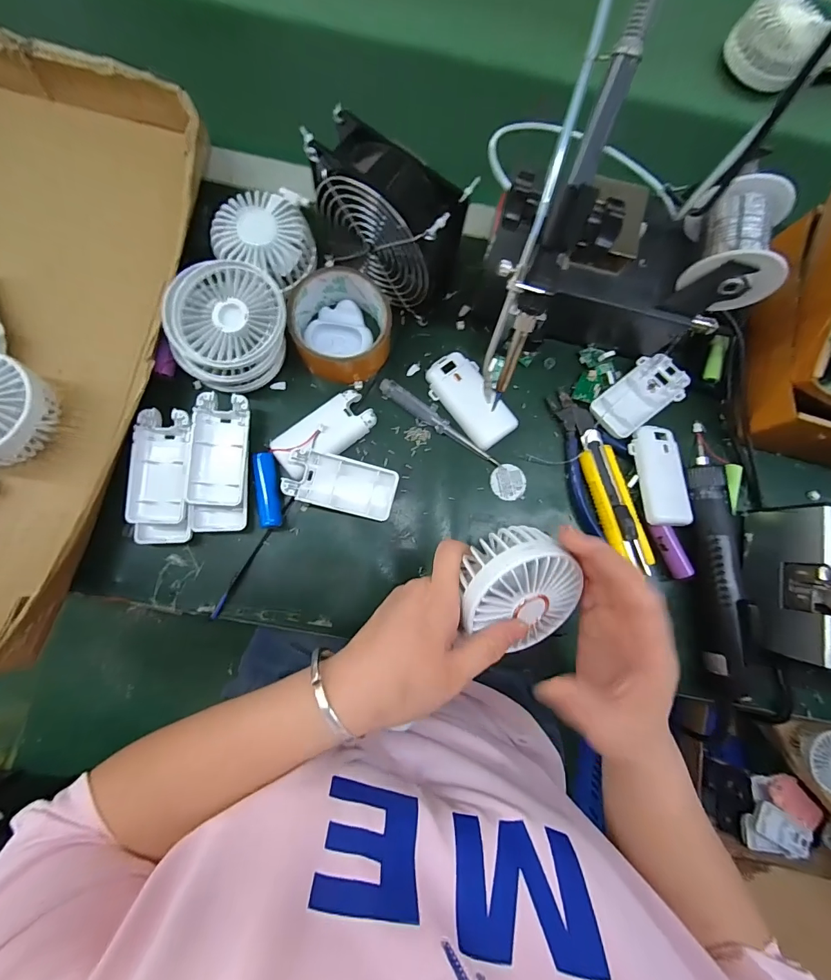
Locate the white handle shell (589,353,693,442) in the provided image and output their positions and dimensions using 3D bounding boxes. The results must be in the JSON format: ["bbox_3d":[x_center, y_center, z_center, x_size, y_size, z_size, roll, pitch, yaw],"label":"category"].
[{"bbox_3d":[0.215,-0.091,0.397,0.099,0.016,0.051,-42,87,-9],"label":"white handle shell"}]

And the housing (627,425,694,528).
[{"bbox_3d":[0.225,-0.013,0.376,0.044,0.012,0.092,-5,83,-5],"label":"housing"}]

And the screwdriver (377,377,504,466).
[{"bbox_3d":[0.024,-0.063,0.384,0.129,0.010,0.019,34,81,1],"label":"screwdriver"}]

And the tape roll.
[{"bbox_3d":[-0.066,-0.146,0.371,0.087,0.048,0.082,1,82,-4],"label":"tape roll"}]

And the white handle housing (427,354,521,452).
[{"bbox_3d":[0.051,-0.084,0.384,0.044,0.017,0.093,-41,87,-9],"label":"white handle housing"}]

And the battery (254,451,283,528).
[{"bbox_3d":[-0.128,0.000,0.360,0.020,0.017,0.065,-7,83,-5],"label":"battery"}]

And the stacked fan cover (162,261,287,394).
[{"bbox_3d":[-0.159,-0.138,0.355,0.095,0.059,0.084,-43,87,-9],"label":"stacked fan cover"}]

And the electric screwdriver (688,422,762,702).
[{"bbox_3d":[0.268,0.060,0.358,0.032,0.029,0.229,0,82,-5],"label":"electric screwdriver"}]

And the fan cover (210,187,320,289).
[{"bbox_3d":[-0.136,-0.224,0.373,0.086,0.034,0.076,20,81,-2],"label":"fan cover"}]

